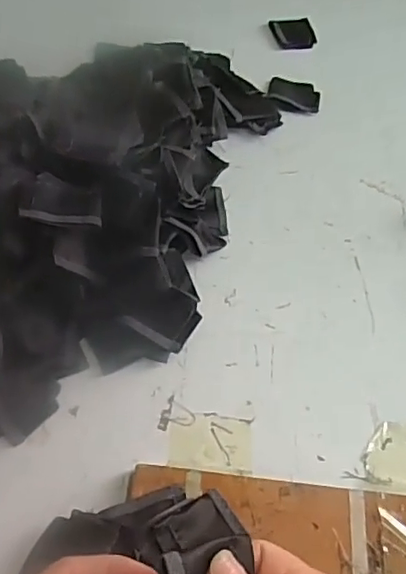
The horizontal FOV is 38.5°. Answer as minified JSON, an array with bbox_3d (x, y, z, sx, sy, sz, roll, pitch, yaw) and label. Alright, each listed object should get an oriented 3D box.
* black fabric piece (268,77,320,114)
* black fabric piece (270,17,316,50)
[{"bbox_3d":[0.096,-0.202,0.609,0.054,0.004,0.049,10,55,3],"label":"black fabric piece"},{"bbox_3d":[0.105,-0.294,0.671,0.051,0.004,0.054,-7,55,-9],"label":"black fabric piece"}]

